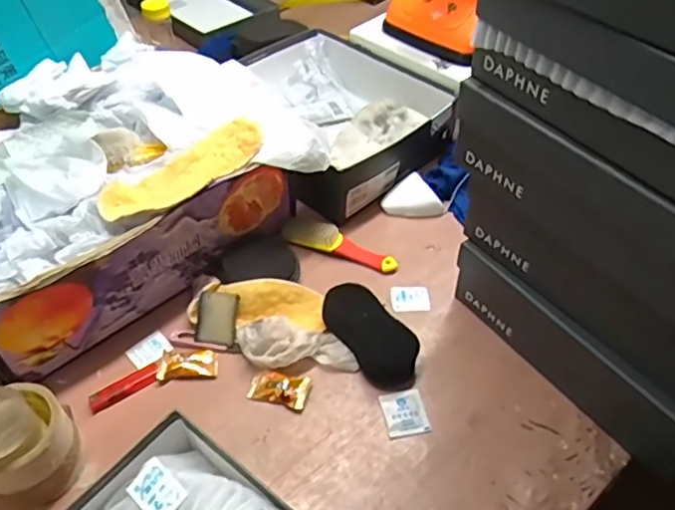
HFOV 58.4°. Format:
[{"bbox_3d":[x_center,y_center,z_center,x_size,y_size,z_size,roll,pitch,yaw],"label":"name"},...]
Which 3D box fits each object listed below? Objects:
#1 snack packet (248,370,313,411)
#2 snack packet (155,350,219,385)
[{"bbox_3d":[-0.063,0.144,0.653,0.063,0.008,0.034,7,62,15],"label":"snack packet"},{"bbox_3d":[-0.166,0.122,0.674,0.062,0.010,0.037,-6,48,-6],"label":"snack packet"}]

